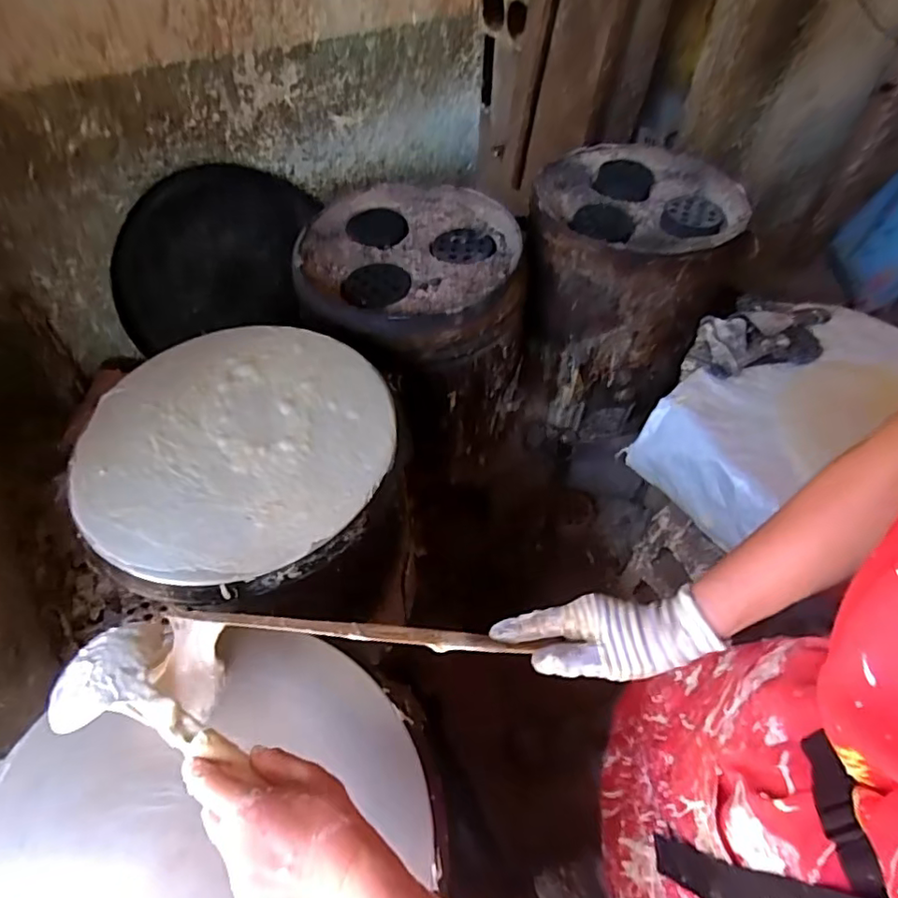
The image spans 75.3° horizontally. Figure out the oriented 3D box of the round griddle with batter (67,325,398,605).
[{"bbox_3d":[-0.244,-0.009,0.674,0.349,0.030,0.356,0,54,0],"label":"round griddle with batter"}]

